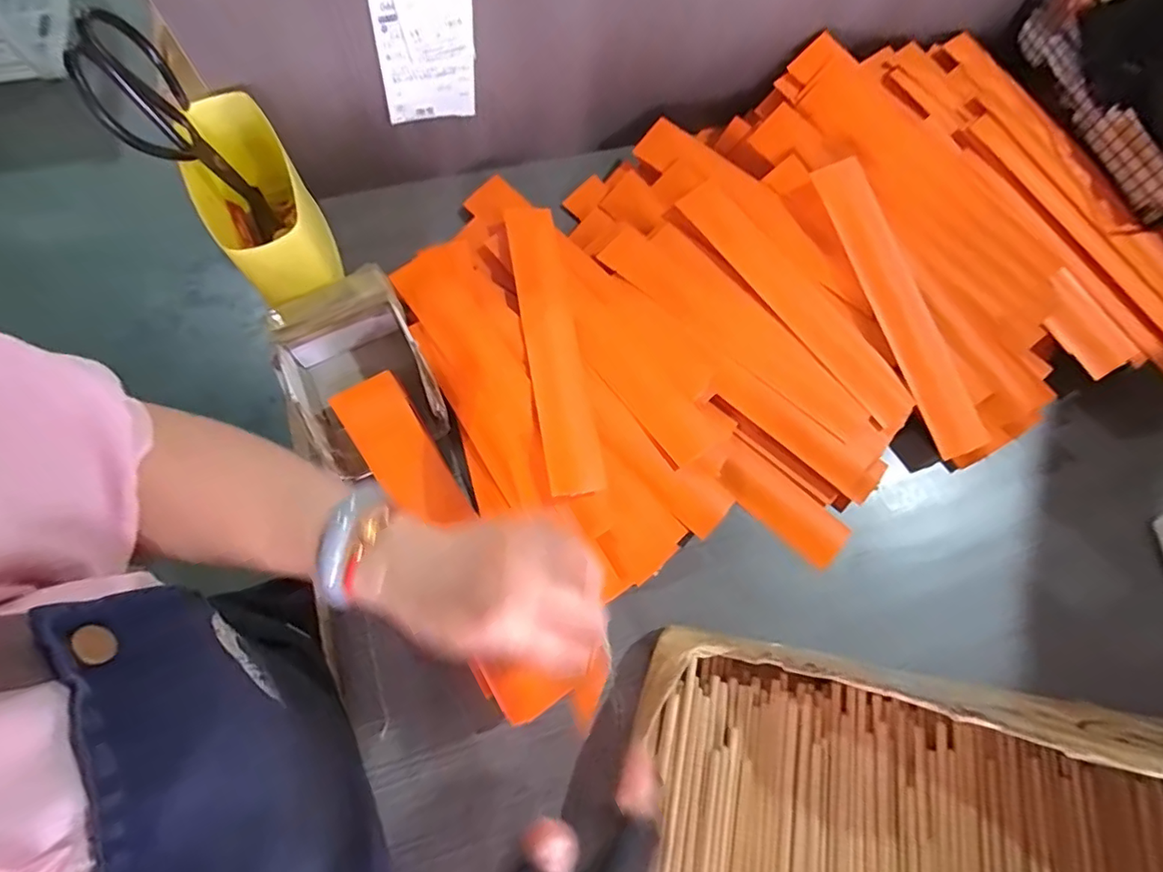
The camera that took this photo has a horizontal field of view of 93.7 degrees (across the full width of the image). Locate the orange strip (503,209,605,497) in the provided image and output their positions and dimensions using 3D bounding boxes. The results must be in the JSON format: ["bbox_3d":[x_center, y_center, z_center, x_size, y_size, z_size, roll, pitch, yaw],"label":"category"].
[{"bbox_3d":[-0.027,-0.085,0.472,0.042,0.007,0.275,-9,72,-5],"label":"orange strip"}]

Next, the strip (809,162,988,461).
[{"bbox_3d":[0.281,-0.115,0.481,0.047,0.006,0.274,-22,86,-2],"label":"strip"}]

